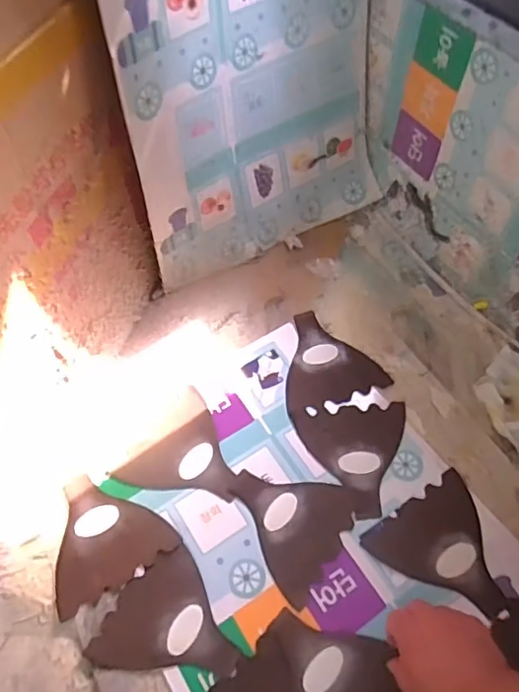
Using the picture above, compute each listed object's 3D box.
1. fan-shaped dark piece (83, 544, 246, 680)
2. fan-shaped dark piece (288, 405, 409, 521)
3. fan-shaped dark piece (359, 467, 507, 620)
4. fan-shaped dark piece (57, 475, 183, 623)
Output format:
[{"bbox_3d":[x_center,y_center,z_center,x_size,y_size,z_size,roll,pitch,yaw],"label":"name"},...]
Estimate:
[{"bbox_3d":[-0.105,0.299,0.566,0.129,0.004,0.130,-29,64,-14],"label":"fan-shaped dark piece"},{"bbox_3d":[0.125,0.132,0.658,0.132,0.005,0.133,-13,60,-5],"label":"fan-shaped dark piece"},{"bbox_3d":[0.207,0.228,0.600,0.132,0.005,0.134,-30,63,-14],"label":"fan-shaped dark piece"},{"bbox_3d":[-0.182,0.210,0.615,0.134,0.006,0.127,-33,68,-16],"label":"fan-shaped dark piece"}]

